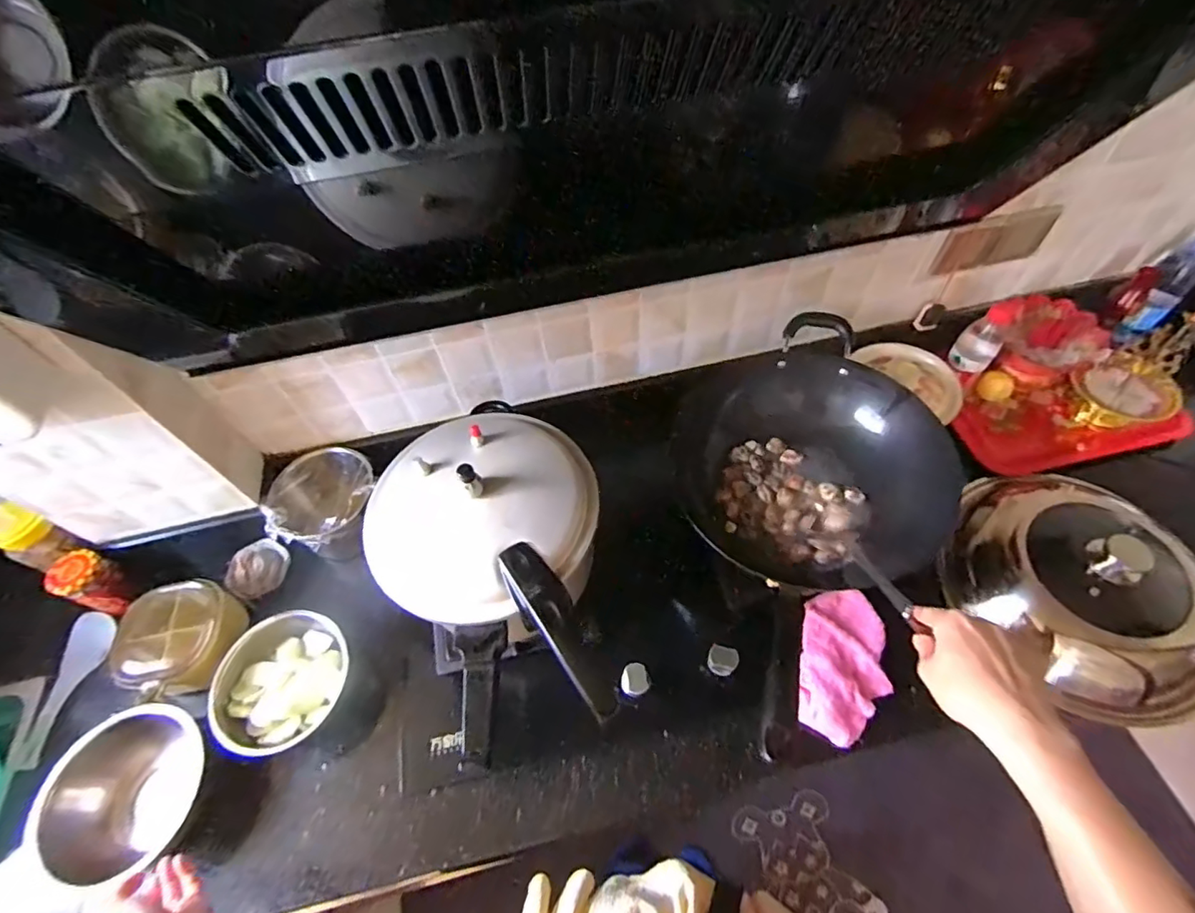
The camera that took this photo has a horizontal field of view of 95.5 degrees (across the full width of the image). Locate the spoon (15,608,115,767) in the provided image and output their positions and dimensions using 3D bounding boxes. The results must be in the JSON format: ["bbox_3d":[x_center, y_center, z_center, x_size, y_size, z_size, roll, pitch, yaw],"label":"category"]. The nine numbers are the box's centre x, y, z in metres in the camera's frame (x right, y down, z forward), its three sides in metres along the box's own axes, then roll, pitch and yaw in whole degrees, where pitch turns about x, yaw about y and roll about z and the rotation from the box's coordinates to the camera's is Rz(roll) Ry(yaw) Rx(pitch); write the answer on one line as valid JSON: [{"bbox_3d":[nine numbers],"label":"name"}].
[{"bbox_3d":[-0.758,0.322,0.772,0.042,0.034,0.192,4,57,7],"label":"spoon"}]

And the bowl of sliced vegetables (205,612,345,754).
[{"bbox_3d":[-0.418,0.307,0.741,0.167,0.068,0.175,-2,56,3],"label":"bowl of sliced vegetables"}]

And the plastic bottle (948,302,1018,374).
[{"bbox_3d":[0.648,-0.197,0.912,0.063,0.107,0.078,34,65,24],"label":"plastic bottle"}]

